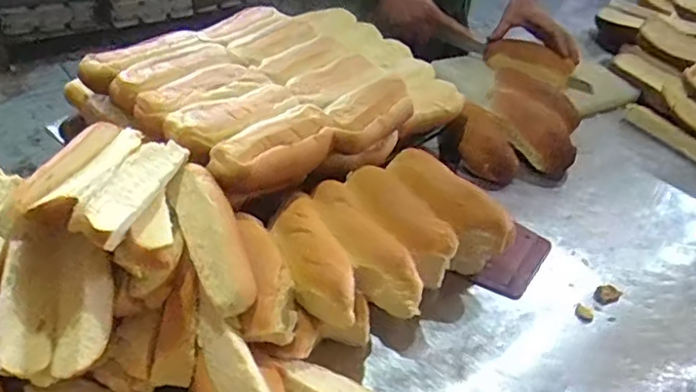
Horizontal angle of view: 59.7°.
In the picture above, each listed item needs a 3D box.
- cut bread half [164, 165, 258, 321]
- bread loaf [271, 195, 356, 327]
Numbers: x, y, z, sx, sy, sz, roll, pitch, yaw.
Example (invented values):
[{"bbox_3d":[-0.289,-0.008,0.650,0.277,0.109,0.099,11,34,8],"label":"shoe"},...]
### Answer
[{"bbox_3d":[-0.115,0.032,0.519,0.048,0.023,0.146,-15,65,-25],"label":"cut bread half"},{"bbox_3d":[-0.037,0.057,0.572,0.059,0.051,0.153,-12,42,-22],"label":"bread loaf"}]

